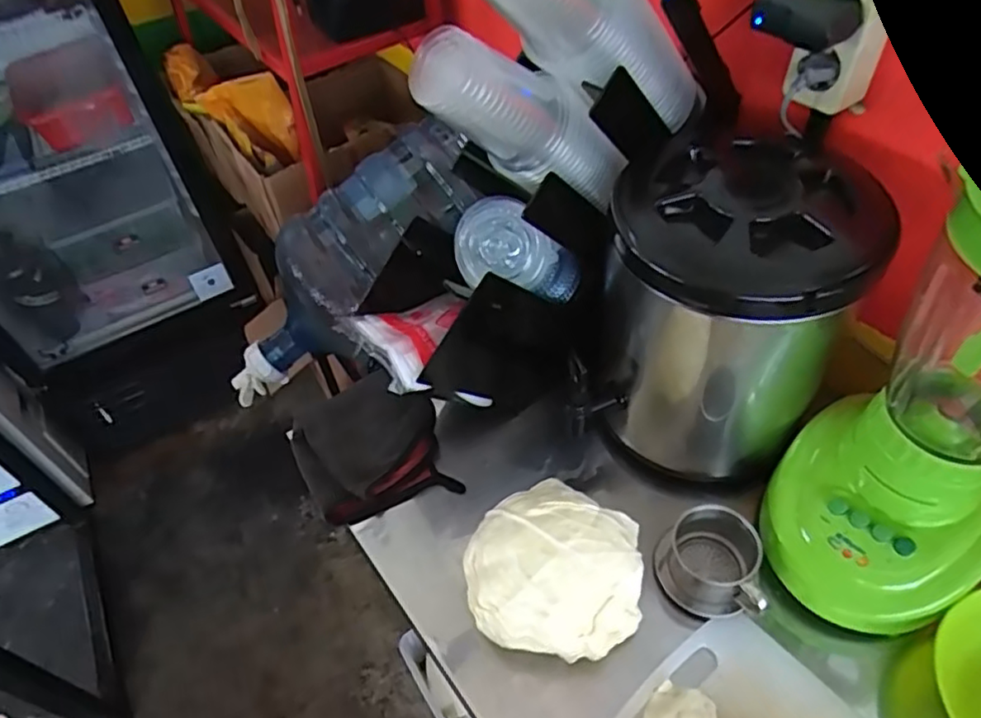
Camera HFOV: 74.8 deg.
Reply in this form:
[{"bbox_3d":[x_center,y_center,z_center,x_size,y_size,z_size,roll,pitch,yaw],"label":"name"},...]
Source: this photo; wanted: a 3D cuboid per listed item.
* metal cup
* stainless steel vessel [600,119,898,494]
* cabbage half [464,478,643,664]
[{"bbox_3d":[0.194,0.186,0.575,0.073,0.089,0.080,-2,48,4],"label":"metal cup"},{"bbox_3d":[0.228,-0.056,0.638,0.197,0.295,0.243,15,51,18],"label":"stainless steel vessel"},{"bbox_3d":[0.057,0.185,0.568,0.145,0.080,0.138,5,49,10],"label":"cabbage half"}]

